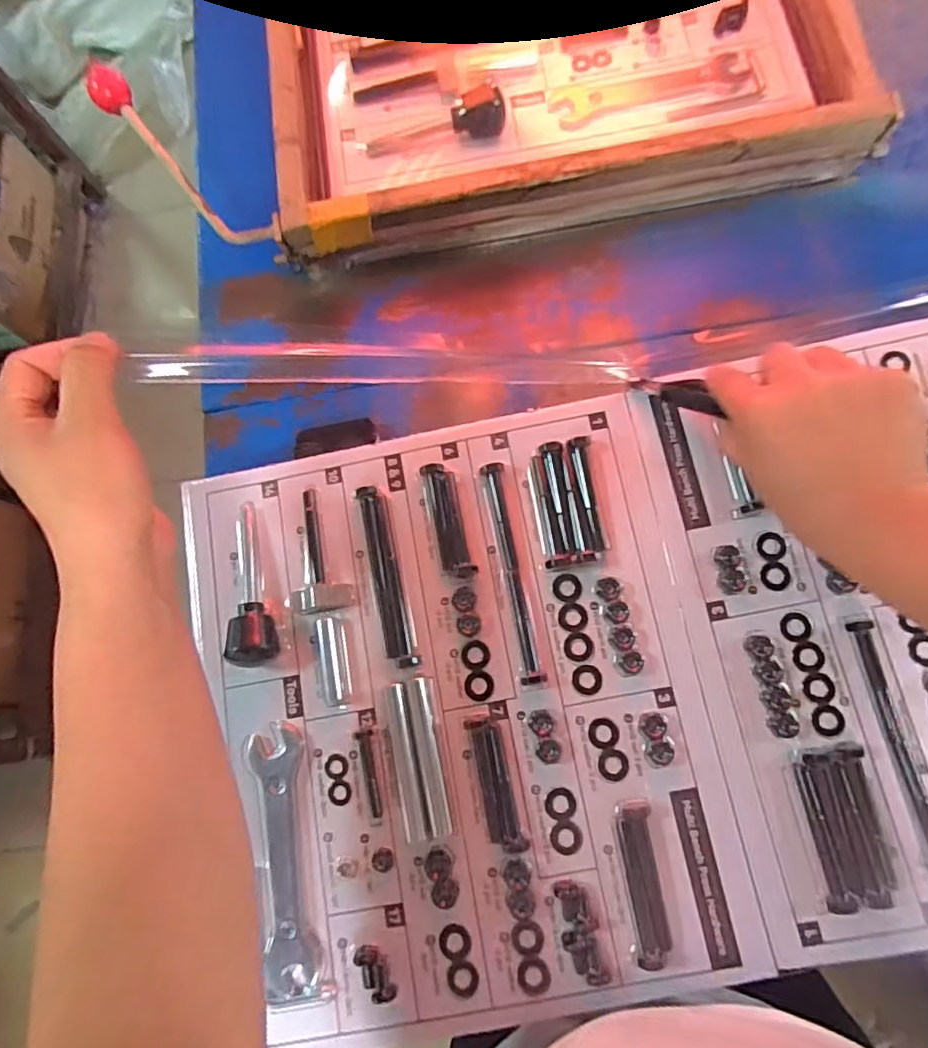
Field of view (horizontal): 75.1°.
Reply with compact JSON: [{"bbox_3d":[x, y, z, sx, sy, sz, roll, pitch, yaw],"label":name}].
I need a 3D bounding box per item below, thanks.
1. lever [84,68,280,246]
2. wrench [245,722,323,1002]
[{"bbox_3d":[-0.215,-0.278,0.466,0.173,0.023,0.036,44,79,-10],"label":"lever"},{"bbox_3d":[-0.115,0.214,0.389,0.034,0.004,0.157,-11,73,-1],"label":"wrench"}]

